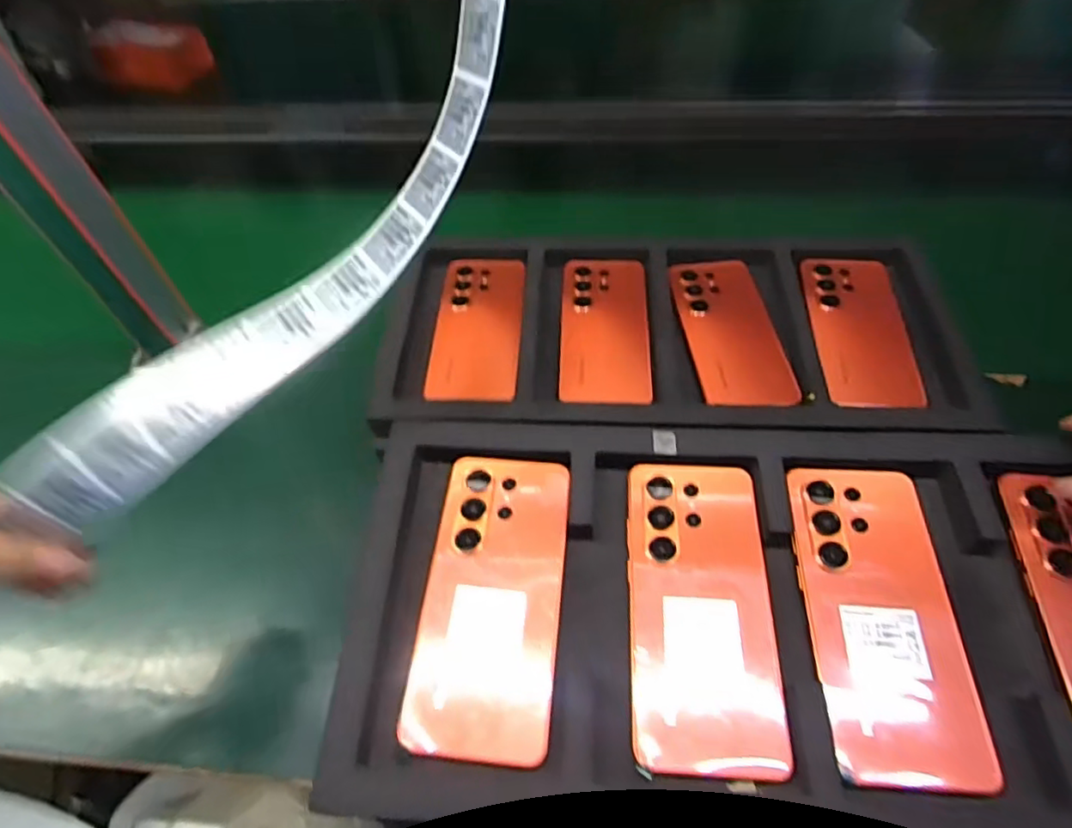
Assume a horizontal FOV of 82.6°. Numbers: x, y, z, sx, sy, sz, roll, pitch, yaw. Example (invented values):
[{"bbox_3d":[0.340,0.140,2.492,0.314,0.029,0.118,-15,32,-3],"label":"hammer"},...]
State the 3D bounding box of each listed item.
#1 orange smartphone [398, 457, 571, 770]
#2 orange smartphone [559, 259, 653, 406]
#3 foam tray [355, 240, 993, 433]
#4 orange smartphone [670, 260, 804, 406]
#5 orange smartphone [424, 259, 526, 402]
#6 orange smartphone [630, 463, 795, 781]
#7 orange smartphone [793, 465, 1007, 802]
[{"bbox_3d":[-0.024,0.102,0.351,0.080,0.009,0.168,4,56,5],"label":"orange smartphone"},{"bbox_3d":[0.062,-0.079,0.551,0.078,0.008,0.166,2,55,4],"label":"orange smartphone"},{"bbox_3d":[0.117,-0.076,0.538,0.476,0.024,0.217,0,55,2],"label":"foam tray"},{"bbox_3d":[0.170,-0.077,0.538,0.077,0.007,0.175,-4,55,-1],"label":"orange smartphone"},{"bbox_3d":[-0.052,-0.082,0.555,0.078,0.008,0.170,1,55,3],"label":"orange smartphone"},{"bbox_3d":[0.093,0.106,0.342,0.077,0.011,0.167,2,55,4],"label":"orange smartphone"},{"bbox_3d":[0.191,0.107,0.337,0.077,0.007,0.170,1,55,3],"label":"orange smartphone"}]

